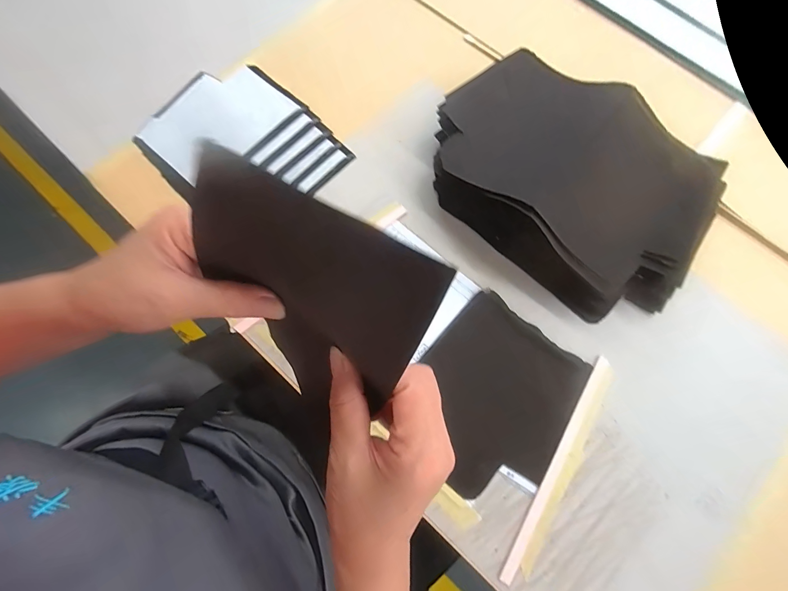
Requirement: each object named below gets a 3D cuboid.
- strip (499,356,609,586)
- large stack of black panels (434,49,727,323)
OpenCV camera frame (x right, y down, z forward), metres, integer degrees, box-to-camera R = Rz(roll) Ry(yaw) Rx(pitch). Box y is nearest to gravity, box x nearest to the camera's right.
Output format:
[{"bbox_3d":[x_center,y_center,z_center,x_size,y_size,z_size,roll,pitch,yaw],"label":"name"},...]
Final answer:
[{"bbox_3d":[0.152,0.152,0.321,0.014,0.004,0.215,32,76,8],"label":"strip"},{"bbox_3d":[0.179,-0.118,0.361,0.296,0.076,0.187,41,77,11],"label":"large stack of black panels"}]

